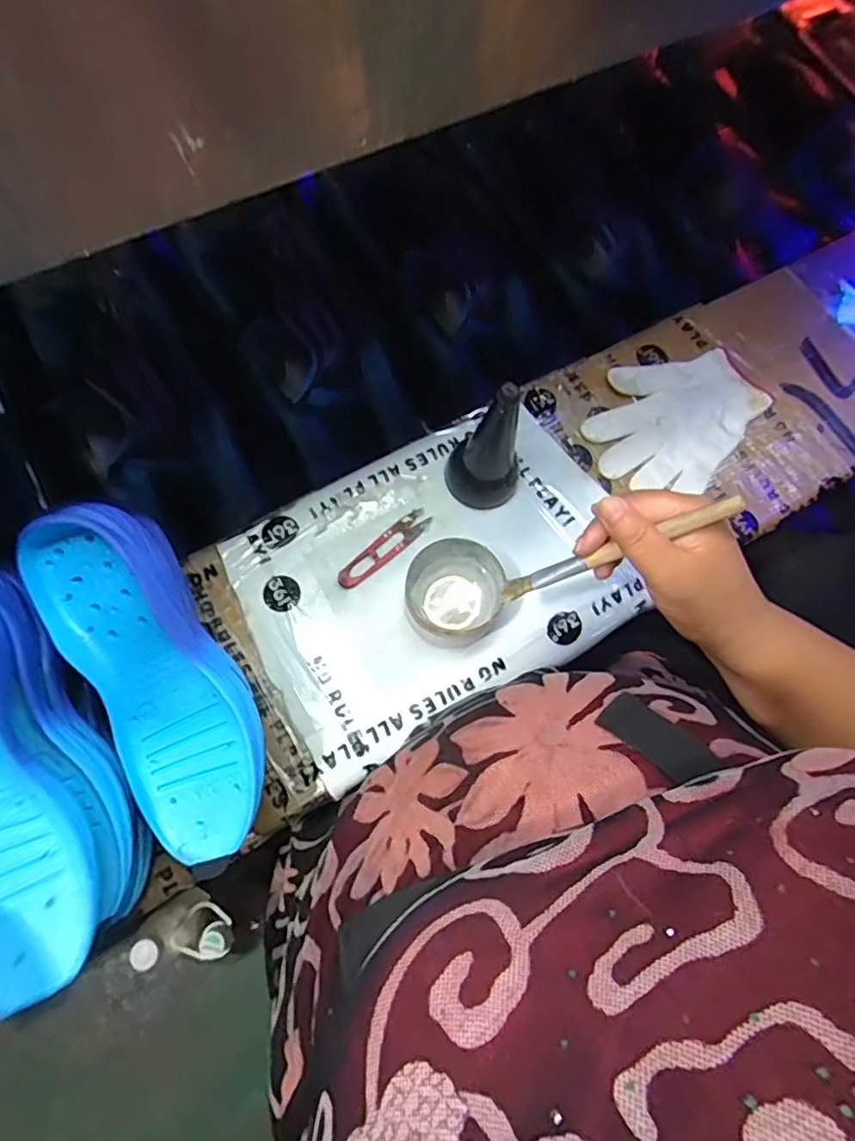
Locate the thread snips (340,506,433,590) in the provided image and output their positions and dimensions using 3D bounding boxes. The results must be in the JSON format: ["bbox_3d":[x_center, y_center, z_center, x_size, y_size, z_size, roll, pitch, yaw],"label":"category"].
[{"bbox_3d":[-0.039,-0.021,0.534,0.103,0.005,0.023,-38,79,-15],"label":"thread snips"}]

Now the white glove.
[{"bbox_3d":[0.257,-0.164,0.609,0.139,0.026,0.202,39,74,8],"label":"white glove"}]

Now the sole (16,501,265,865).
[{"bbox_3d":[-0.180,0.073,0.393,0.093,0.033,0.240,-24,97,-11],"label":"sole"}]

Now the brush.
[{"bbox_3d":[0.110,-0.011,0.357,0.155,0.011,0.012,-25,67,33],"label":"brush"}]

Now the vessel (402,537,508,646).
[{"bbox_3d":[0.022,0.021,0.499,0.079,0.054,0.079,1,72,-4],"label":"vessel"}]

